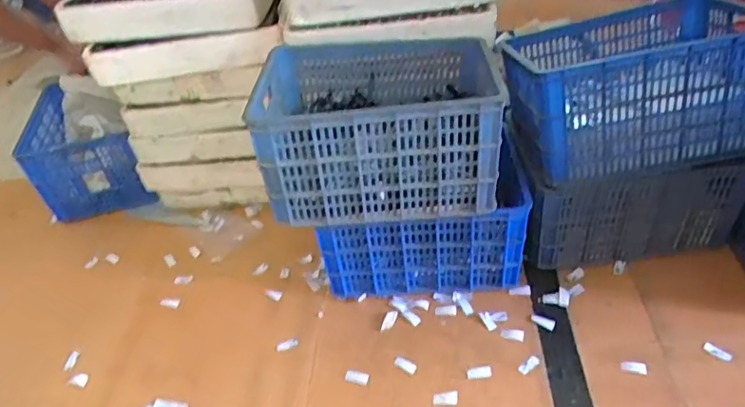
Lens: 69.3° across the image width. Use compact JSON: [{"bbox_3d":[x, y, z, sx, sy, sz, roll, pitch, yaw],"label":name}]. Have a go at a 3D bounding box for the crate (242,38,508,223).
[{"bbox_3d":[0.017,-0.172,1.151,0.471,0.248,0.360,-3,40,6],"label":"crate"}]

